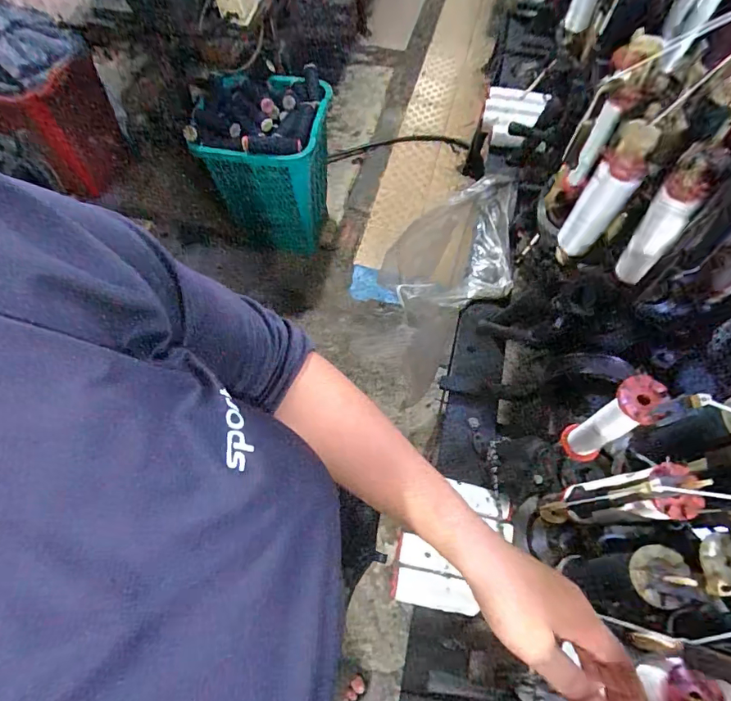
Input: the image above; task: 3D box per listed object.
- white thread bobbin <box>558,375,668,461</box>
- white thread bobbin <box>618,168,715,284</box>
[{"bbox_3d":[0.236,0.076,0.462,0.035,0.165,0.040,-27,66,-13],"label":"white thread bobbin"},{"bbox_3d":[0.353,-0.144,0.571,0.046,0.153,0.044,33,68,16],"label":"white thread bobbin"}]

